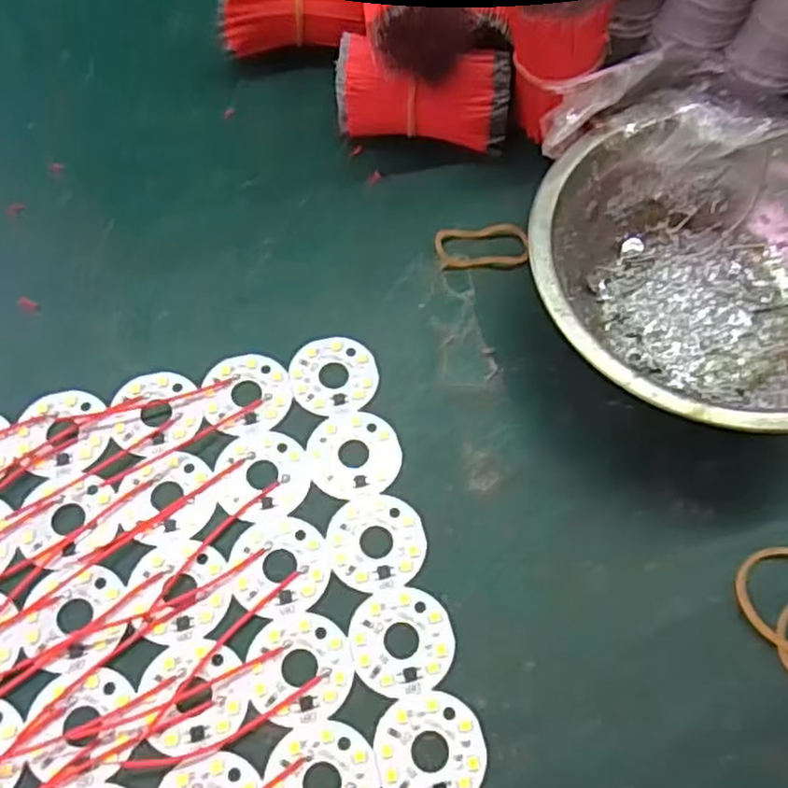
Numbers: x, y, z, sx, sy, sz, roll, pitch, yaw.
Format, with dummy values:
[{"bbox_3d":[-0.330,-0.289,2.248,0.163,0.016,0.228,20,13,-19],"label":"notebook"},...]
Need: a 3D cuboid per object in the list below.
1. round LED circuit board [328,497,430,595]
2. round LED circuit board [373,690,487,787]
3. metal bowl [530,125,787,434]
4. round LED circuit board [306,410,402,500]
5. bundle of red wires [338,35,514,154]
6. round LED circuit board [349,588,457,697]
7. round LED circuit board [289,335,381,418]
[{"bbox_3d":[-0.005,0.046,0.232,0.030,0.004,0.030,1,63,-1],"label":"round LED circuit board"},{"bbox_3d":[0.010,0.100,0.205,0.030,0.004,0.031,1,63,-1],"label":"round LED circuit board"},{"bbox_3d":[0.110,-0.037,0.255,0.124,0.043,0.115,1,63,-1],"label":"metal bowl"},{"bbox_3d":[-0.013,0.019,0.246,0.030,0.004,0.031,1,66,-2],"label":"round LED circuit board"},{"bbox_3d":[0.012,-0.121,0.301,0.069,0.035,0.026,4,63,0],"label":"bundle of red wires"},{"bbox_3d":[0.003,0.073,0.219,0.031,0.004,0.030,1,63,-1],"label":"round LED circuit board"},{"bbox_3d":[-0.021,-0.007,0.260,0.030,0.004,0.031,1,63,-1],"label":"round LED circuit board"}]

